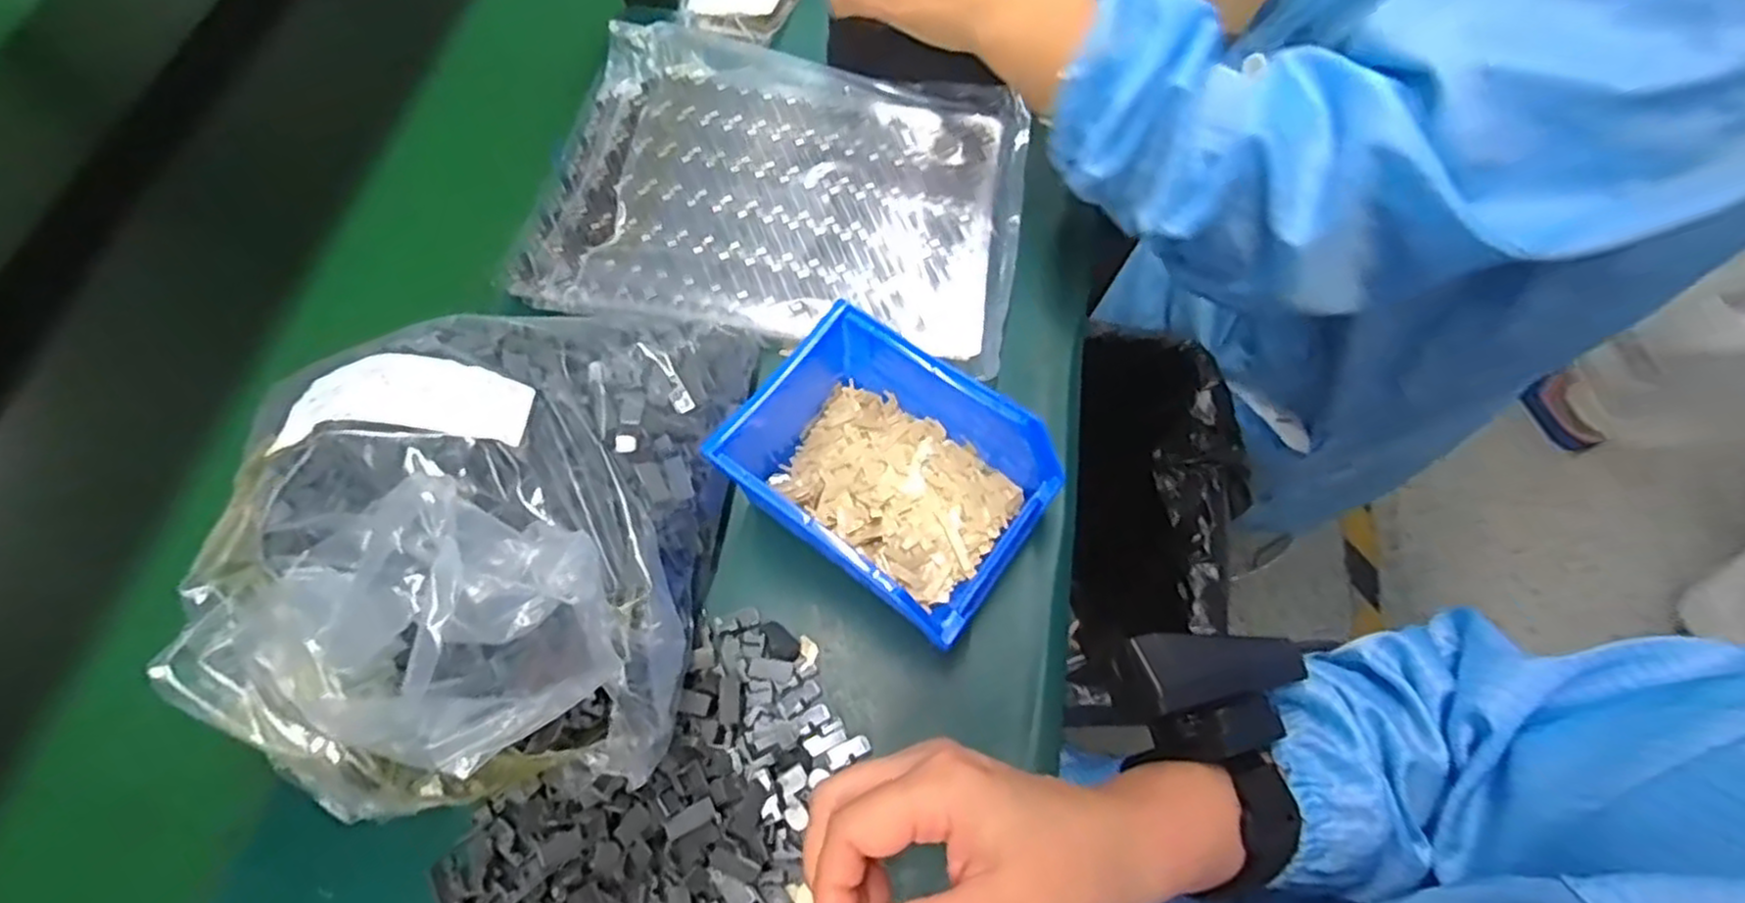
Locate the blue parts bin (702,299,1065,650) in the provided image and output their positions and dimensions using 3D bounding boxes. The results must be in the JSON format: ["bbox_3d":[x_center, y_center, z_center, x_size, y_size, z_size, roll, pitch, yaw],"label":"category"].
[{"bbox_3d":[0.002,0.006,0.369,0.154,0.059,0.110,33,71,16],"label":"blue parts bin"}]

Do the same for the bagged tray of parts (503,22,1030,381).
[{"bbox_3d":[-0.056,-0.171,0.480,0.294,0.024,0.232,9,66,7],"label":"bagged tray of parts"}]

